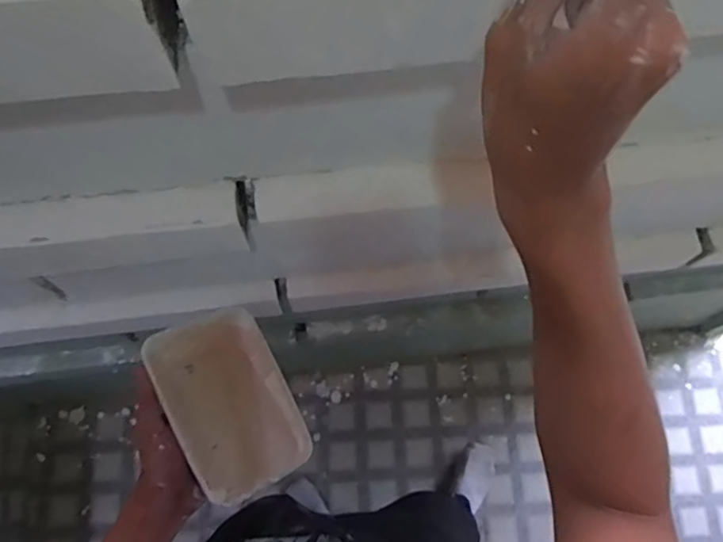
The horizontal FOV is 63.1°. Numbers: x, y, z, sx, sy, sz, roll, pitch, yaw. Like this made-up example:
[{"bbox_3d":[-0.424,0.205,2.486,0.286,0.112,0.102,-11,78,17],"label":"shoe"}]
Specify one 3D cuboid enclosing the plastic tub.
[{"bbox_3d":[-0.127,0.125,0.560,0.116,0.055,0.173,-25,83,-18],"label":"plastic tub"}]

